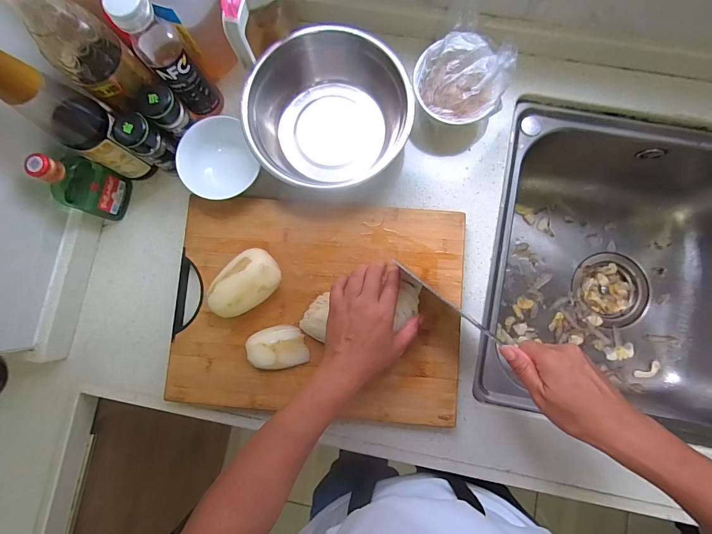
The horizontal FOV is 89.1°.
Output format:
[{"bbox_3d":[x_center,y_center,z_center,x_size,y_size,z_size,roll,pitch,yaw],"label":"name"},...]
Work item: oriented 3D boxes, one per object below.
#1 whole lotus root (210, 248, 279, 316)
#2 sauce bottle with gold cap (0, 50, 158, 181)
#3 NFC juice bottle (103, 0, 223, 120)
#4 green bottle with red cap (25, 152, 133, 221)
[{"bbox_3d":[-0.139,0.021,0.459,0.091,0.053,0.060,-40,84,-2],"label":"whole lotus root"},{"bbox_3d":[-0.313,-0.163,0.393,0.052,0.248,0.057,34,87,5],"label":"sauce bottle with gold cap"},{"bbox_3d":[-0.227,-0.249,0.434,0.048,0.178,0.061,-44,84,-2],"label":"NFC juice bottle"},{"bbox_3d":[-0.343,-0.103,0.459,0.028,0.138,0.063,17,85,4],"label":"green bottle with red cap"}]

